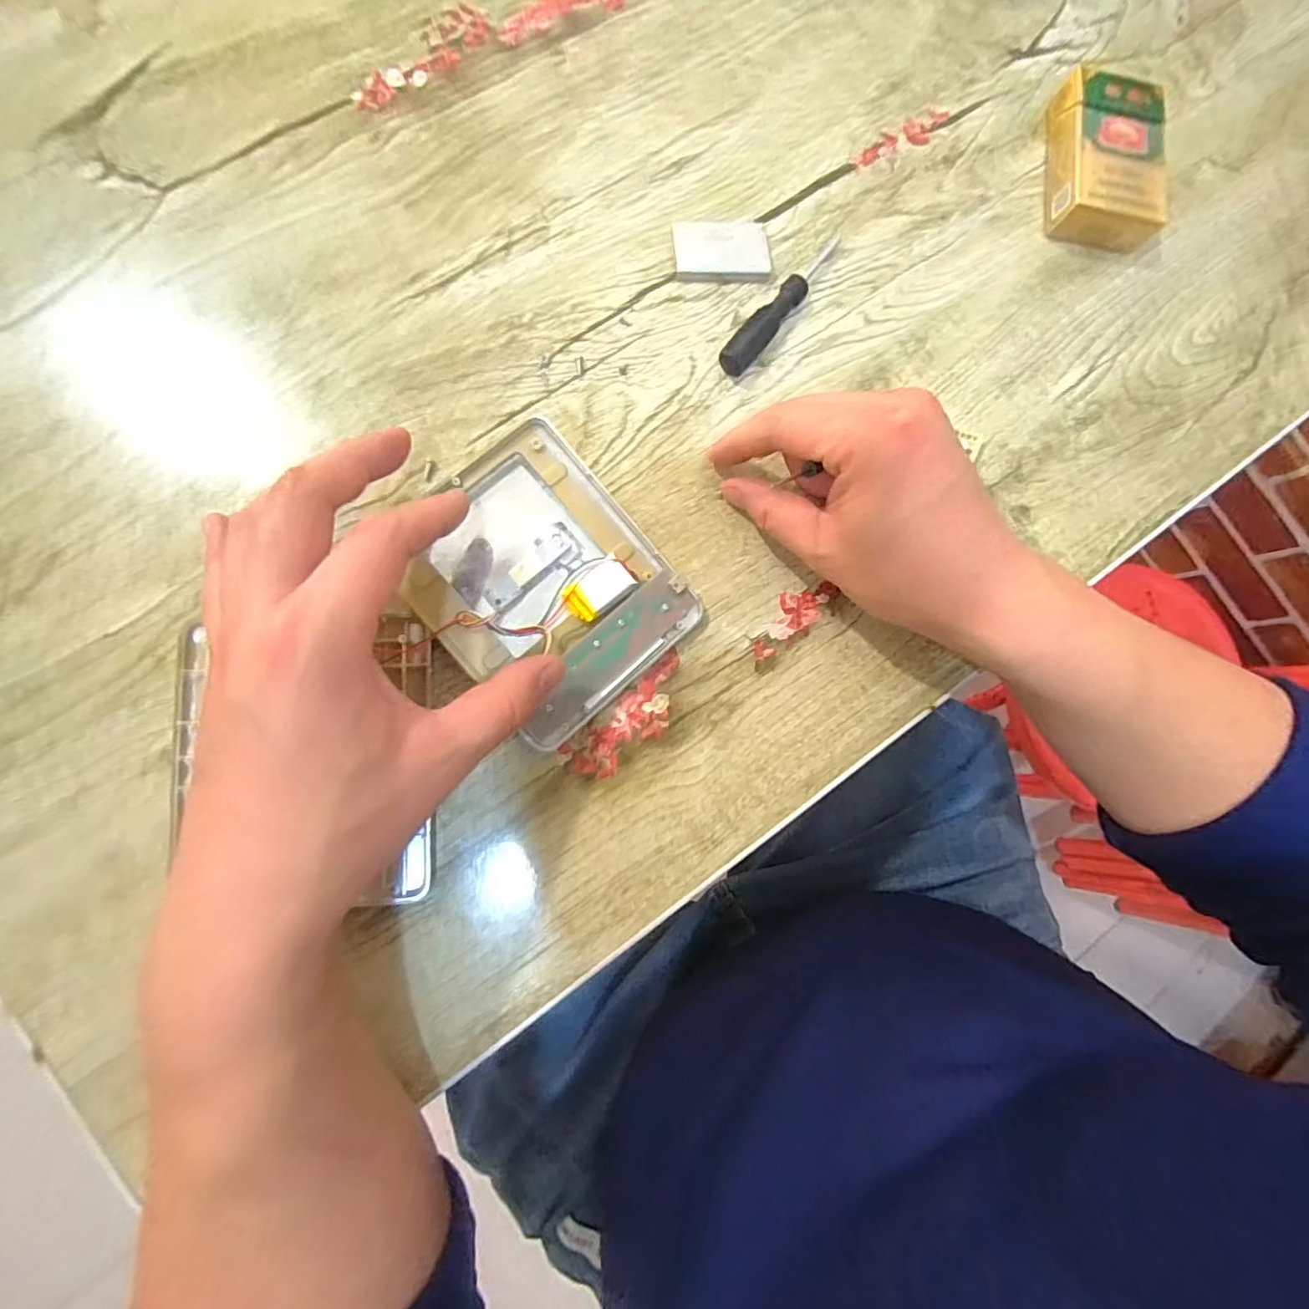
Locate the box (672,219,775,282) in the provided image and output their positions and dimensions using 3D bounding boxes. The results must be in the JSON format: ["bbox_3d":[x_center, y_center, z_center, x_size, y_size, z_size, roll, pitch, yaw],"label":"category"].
[{"bbox_3d":[0.035,-0.214,0.316,0.051,0.005,0.031,-7,85,-8],"label":"box"}]

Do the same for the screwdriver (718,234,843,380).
[{"bbox_3d":[0.069,-0.186,0.315,0.014,0.011,0.101,40,81,-2],"label":"screwdriver"}]

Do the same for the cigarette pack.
[{"bbox_3d":[0.257,-0.279,0.341,0.056,0.025,0.087,8,83,-7],"label":"cigarette pack"}]

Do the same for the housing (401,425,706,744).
[{"bbox_3d":[-0.052,-0.033,0.285,0.103,0.017,0.125,-41,90,-9],"label":"housing"}]

